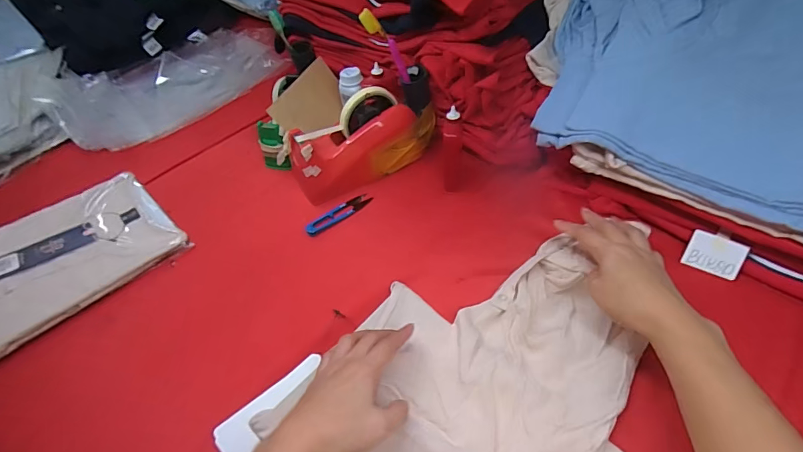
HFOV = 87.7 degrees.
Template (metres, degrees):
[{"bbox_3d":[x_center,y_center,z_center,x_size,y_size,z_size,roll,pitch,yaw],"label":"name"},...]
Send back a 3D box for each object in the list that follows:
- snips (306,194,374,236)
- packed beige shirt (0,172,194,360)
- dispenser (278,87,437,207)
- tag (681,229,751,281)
[{"bbox_3d":[-0.088,-0.017,0.582,0.100,0.008,0.026,-27,50,-22],"label":"snips"},{"bbox_3d":[-0.460,0.030,0.555,0.264,0.027,0.225,-36,54,-28],"label":"packed beige shirt"},{"bbox_3d":[-0.053,-0.126,0.596,0.231,0.108,0.073,-20,48,-17],"label":"dispenser"},{"bbox_3d":[0.357,0.033,0.475,0.055,0.045,0.004,24,14,28],"label":"tag"}]

